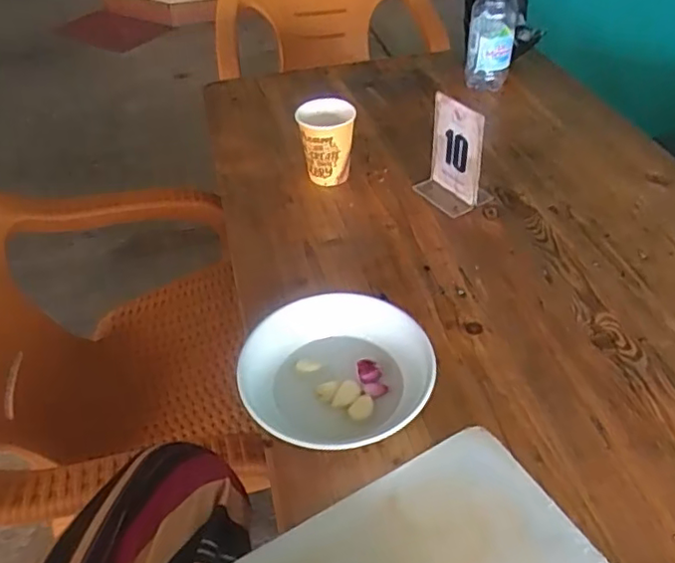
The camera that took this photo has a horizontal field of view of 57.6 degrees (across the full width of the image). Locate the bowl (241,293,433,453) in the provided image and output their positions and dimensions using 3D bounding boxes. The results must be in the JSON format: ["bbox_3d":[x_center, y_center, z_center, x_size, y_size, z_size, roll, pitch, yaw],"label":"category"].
[{"bbox_3d":[0.001,0.087,0.522,0.153,0.062,0.150,-2,43,2],"label":"bowl"}]

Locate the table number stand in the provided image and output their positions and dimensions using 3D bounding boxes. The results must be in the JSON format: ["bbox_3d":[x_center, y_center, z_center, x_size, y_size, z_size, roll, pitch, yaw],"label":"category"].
[{"bbox_3d":[0.136,-0.149,0.722,0.049,0.122,0.076,-33,50,-27],"label":"table number stand"}]

